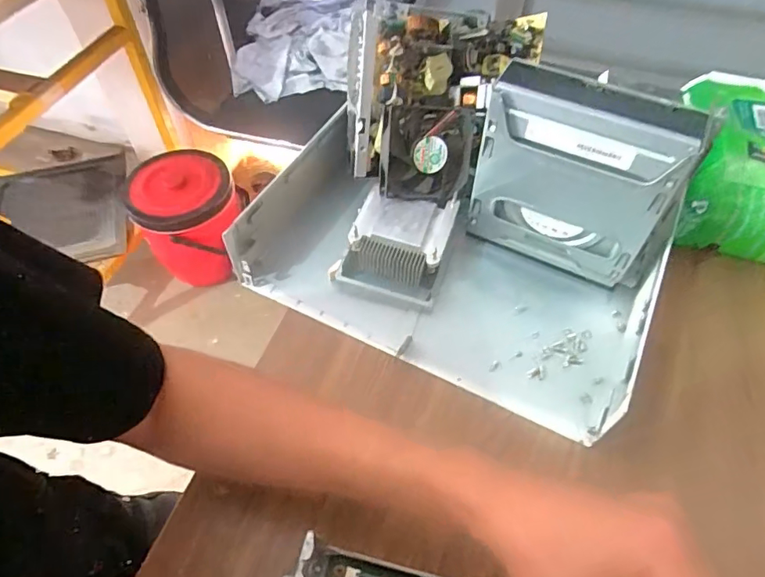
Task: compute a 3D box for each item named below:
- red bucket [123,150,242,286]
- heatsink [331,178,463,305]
[{"bbox_3d":[-0.461,-0.158,1.251,0.228,0.267,0.231,0,55,1],"label":"red bucket"},{"bbox_3d":[0.013,-0.041,0.465,0.093,0.052,0.093,15,57,11],"label":"heatsink"}]

